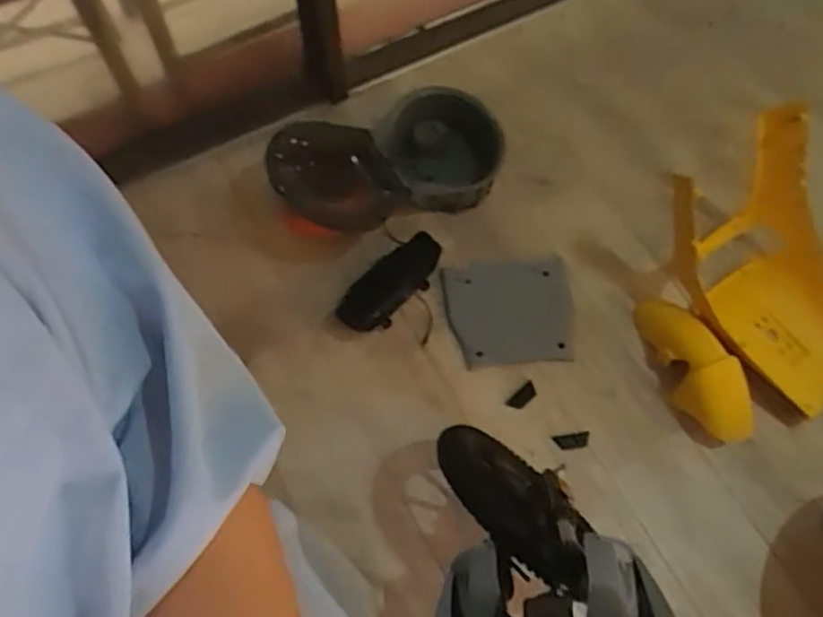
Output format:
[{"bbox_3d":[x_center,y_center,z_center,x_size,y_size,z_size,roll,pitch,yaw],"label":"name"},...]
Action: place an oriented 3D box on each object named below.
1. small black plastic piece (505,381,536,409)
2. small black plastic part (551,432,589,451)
[{"bbox_3d":[0.247,0.197,1.489,0.072,0.012,0.035,-41,72,-16],"label":"small black plastic piece"},{"bbox_3d":[0.347,0.289,1.456,0.076,0.006,0.034,-9,82,5],"label":"small black plastic part"}]

